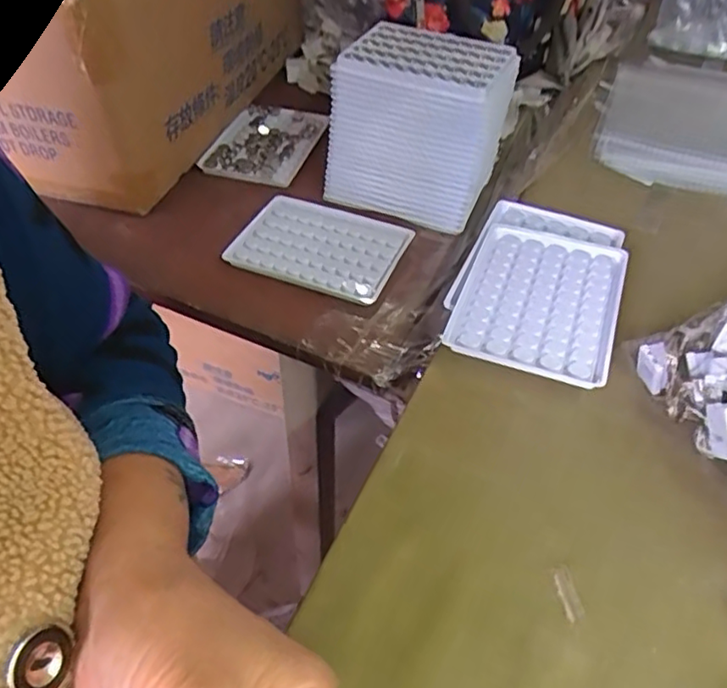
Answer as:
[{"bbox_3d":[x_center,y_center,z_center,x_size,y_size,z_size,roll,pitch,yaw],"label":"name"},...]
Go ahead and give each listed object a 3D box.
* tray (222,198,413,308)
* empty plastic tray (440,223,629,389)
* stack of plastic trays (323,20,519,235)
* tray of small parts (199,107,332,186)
[{"bbox_3d":[-0.035,-0.079,0.508,0.127,0.010,0.092,17,47,15],"label":"tray"},{"bbox_3d":[0.112,-0.030,0.403,0.096,0.010,0.126,16,49,16],"label":"empty plastic tray"},{"bbox_3d":[0.046,-0.182,0.528,0.126,0.110,0.111,21,50,17],"label":"stack of plastic trays"},{"bbox_3d":[-0.094,-0.195,0.613,0.090,0.013,0.127,14,49,11],"label":"tray of small parts"}]

